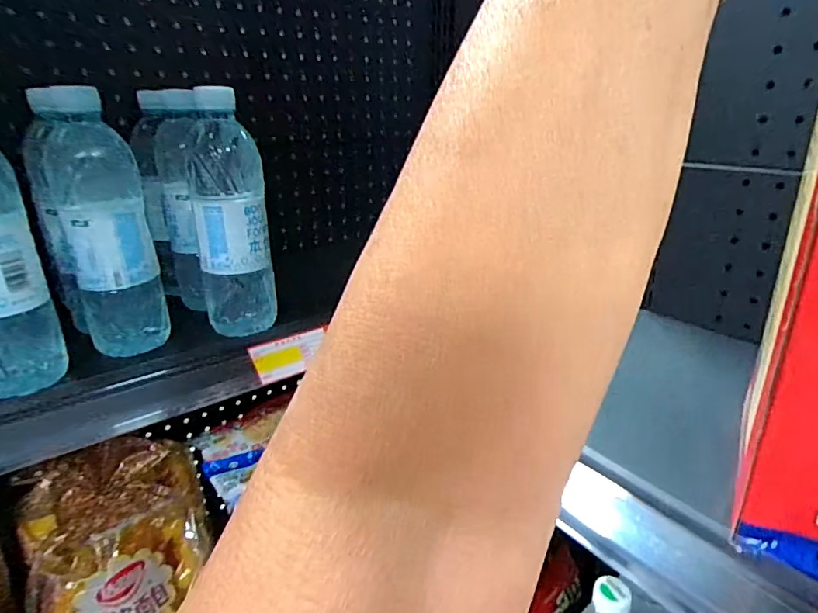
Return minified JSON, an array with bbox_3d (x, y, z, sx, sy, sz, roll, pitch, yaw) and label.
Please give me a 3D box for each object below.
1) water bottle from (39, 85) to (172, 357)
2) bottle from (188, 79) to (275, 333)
[{"bbox_3d":[-0.255,-0.065,0.422,0.065,0.212,0.060,-12,24,-27],"label":"water bottle"},{"bbox_3d":[-0.164,-0.074,0.460,0.068,0.219,0.057,-8,23,-17],"label":"bottle"}]

